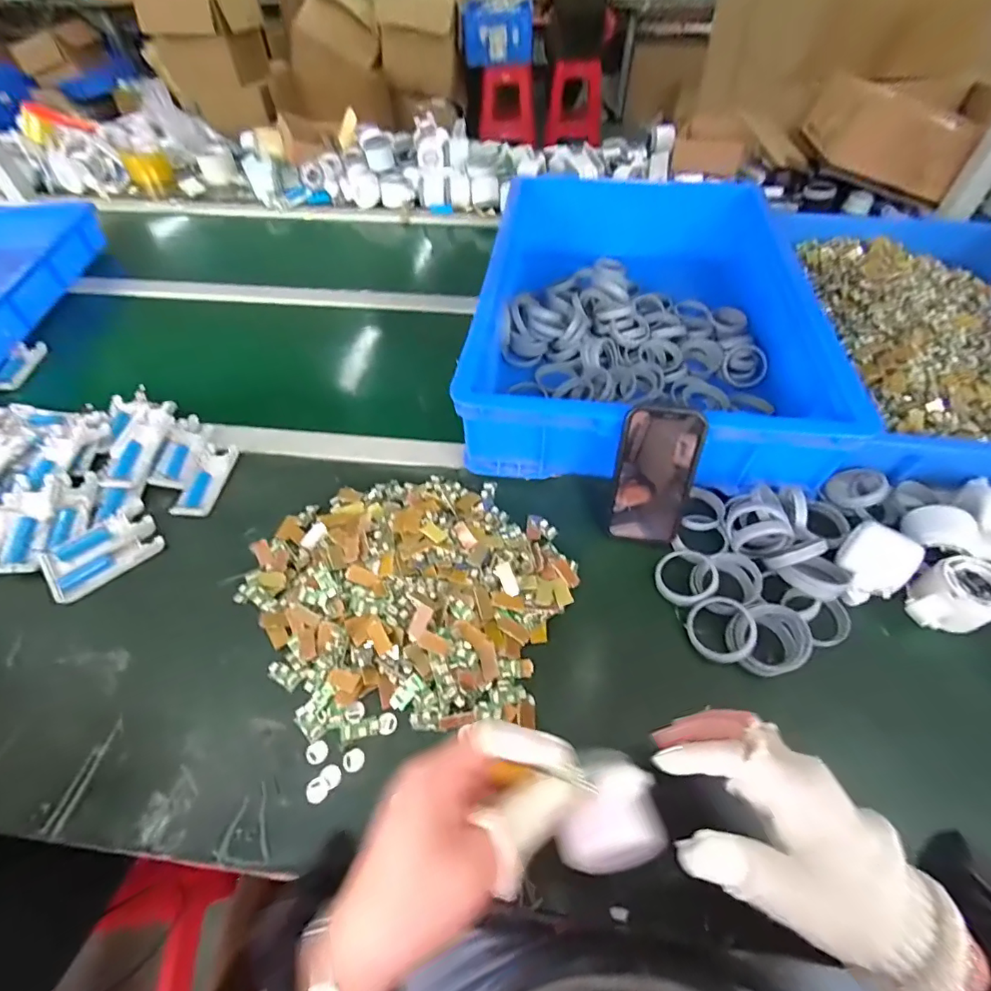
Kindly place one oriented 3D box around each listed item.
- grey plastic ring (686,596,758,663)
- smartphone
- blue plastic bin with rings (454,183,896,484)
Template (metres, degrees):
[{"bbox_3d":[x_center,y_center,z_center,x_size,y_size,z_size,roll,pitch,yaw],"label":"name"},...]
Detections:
[{"bbox_3d":[0.208,0.123,0.447,0.056,0.011,0.058,-3,80,18],"label":"grey plastic ring"},{"bbox_3d":[0.159,-0.018,0.483,0.076,0.140,0.007,5,27,8],"label":"smartphone"},{"bbox_3d":[0.193,-0.259,0.695,0.394,0.151,0.571,5,53,5],"label":"blue plastic bin with rings"}]

